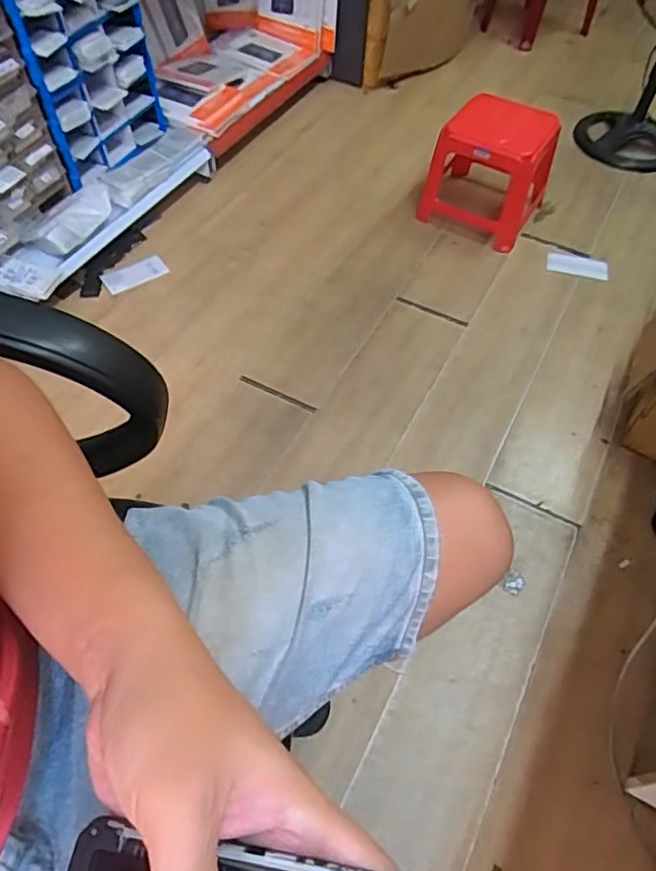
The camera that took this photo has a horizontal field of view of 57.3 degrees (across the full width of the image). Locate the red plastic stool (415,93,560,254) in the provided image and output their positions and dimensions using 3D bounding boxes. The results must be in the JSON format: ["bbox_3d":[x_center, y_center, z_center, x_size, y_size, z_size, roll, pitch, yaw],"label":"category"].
[{"bbox_3d":[0.410,-0.679,1.543,0.280,0.272,0.280,21,57,13],"label":"red plastic stool"}]

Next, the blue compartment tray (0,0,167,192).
[{"bbox_3d":[-0.548,-0.863,1.408,0.081,0.488,0.378,24,55,18],"label":"blue compartment tray"}]

